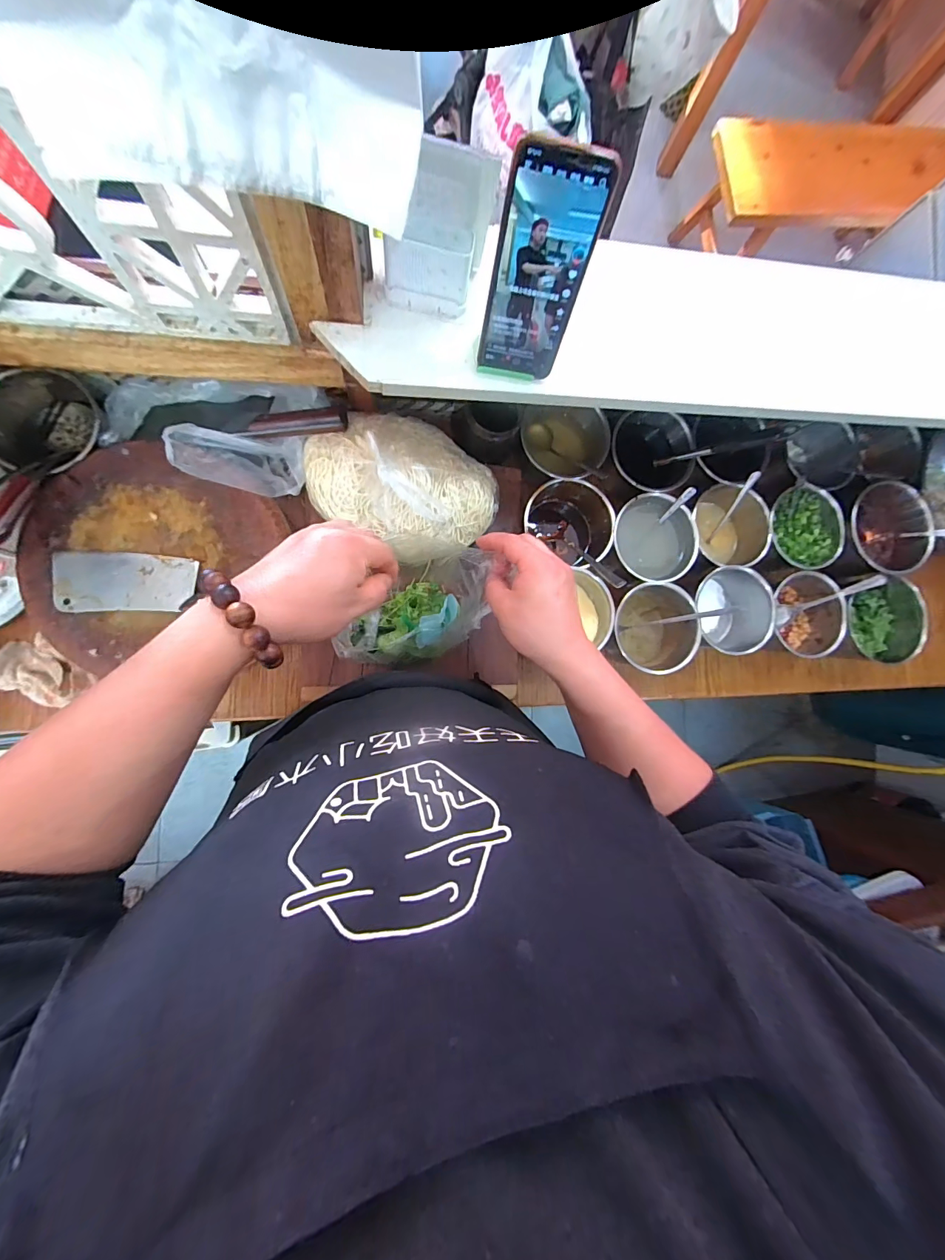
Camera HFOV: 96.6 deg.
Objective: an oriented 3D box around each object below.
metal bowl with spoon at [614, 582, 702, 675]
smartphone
[{"bbox_3d":[0.269,-0.001,0.659,0.127,0.088,0.131,0,87,-9],"label":"metal bowl with spoon"},{"bbox_3d":[0.056,-0.299,0.360,0.078,0.162,0.005,4,65,-8],"label":"smartphone"}]

